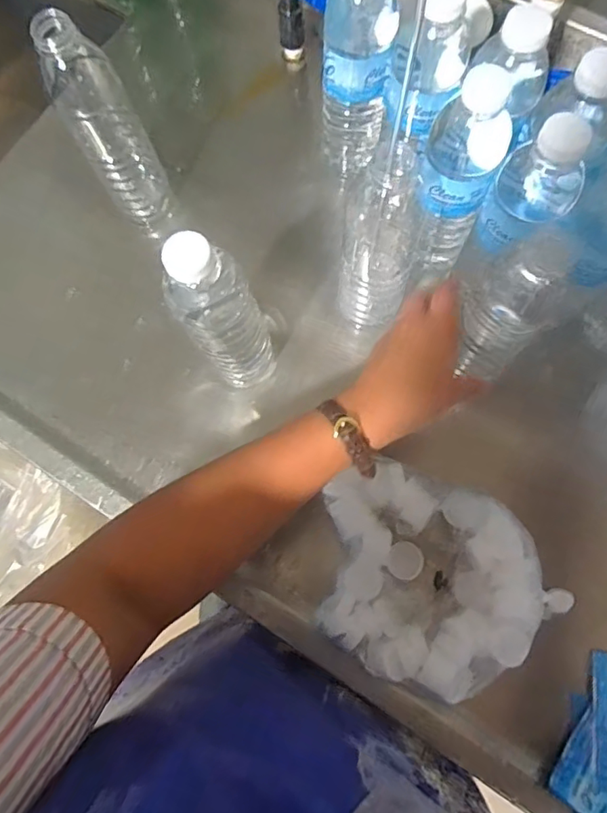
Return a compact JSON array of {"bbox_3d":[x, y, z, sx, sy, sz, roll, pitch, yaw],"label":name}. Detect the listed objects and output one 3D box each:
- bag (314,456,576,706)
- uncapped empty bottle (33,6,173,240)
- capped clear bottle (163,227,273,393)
[{"bbox_3d":[0.112,0.149,0.459,0.199,0.035,0.159,21,76,7],"label":"bag"},{"bbox_3d":[-0.173,-0.248,0.494,0.060,0.224,0.065,-6,75,0],"label":"uncapped empty bottle"},{"bbox_3d":[-0.061,-0.074,0.434,0.059,0.205,0.056,-16,75,-3],"label":"capped clear bottle"}]

